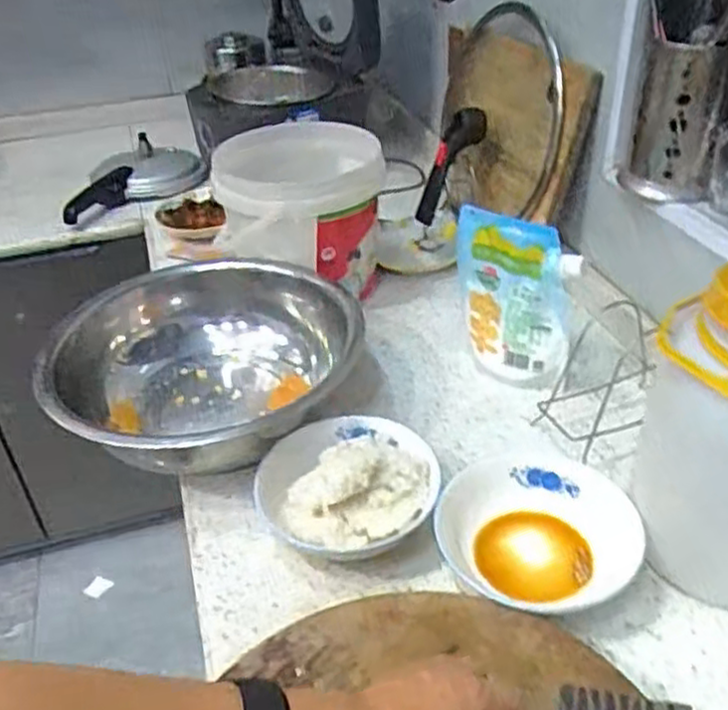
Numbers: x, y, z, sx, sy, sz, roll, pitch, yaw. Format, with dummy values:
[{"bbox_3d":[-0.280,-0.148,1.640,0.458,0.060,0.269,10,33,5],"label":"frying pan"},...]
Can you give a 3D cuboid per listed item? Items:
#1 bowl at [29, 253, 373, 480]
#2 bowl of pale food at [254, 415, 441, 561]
[{"bbox_3d":[-0.178,0.011,0.868,0.339,0.109,0.359,-3,34,2],"label":"bowl"},{"bbox_3d":[-0.013,0.127,0.730,0.174,0.071,0.166,-12,35,-10],"label":"bowl of pale food"}]

